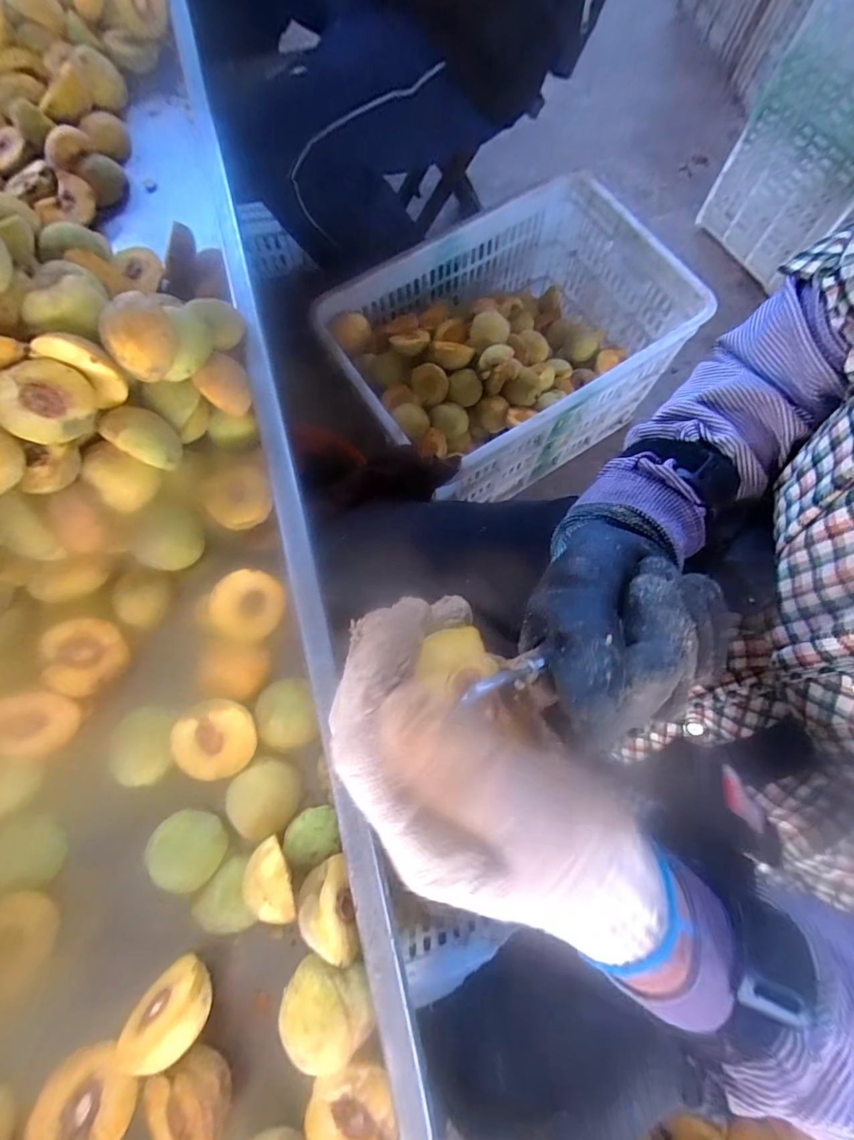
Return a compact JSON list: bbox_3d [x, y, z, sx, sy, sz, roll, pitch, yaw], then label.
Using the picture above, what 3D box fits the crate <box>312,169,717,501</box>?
[{"bbox_3d":[0.124,-0.347,0.754,0.502,0.208,0.332,-32,77,-9],"label":"crate"}]

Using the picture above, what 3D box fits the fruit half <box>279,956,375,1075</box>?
[{"bbox_3d":[-0.067,0.295,0.305,0.058,0.035,0.055,-1,74,-1],"label":"fruit half"}]

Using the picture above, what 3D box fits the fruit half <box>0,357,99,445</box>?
[{"bbox_3d":[-0.292,-0.127,0.352,0.061,0.030,0.060,-1,83,-27],"label":"fruit half"}]

